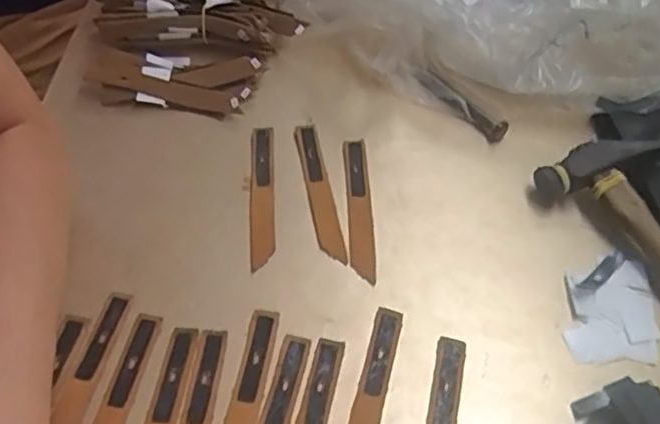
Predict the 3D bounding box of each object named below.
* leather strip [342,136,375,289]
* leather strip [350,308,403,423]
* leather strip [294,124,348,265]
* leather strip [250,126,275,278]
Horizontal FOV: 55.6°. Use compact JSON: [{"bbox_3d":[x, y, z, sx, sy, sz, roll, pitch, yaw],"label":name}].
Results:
[{"bbox_3d":[0.021,-0.005,0.449,0.017,0.005,0.125,1,51,-4],"label":"leather strip"},{"bbox_3d":[0.022,0.110,0.354,0.017,0.005,0.124,14,51,7],"label":"leather strip"},{"bbox_3d":[-0.008,-0.017,0.456,0.019,0.007,0.126,-7,52,-10],"label":"leather strip"},{"bbox_3d":[-0.049,-0.014,0.449,0.016,0.007,0.124,-1,51,-5],"label":"leather strip"}]

